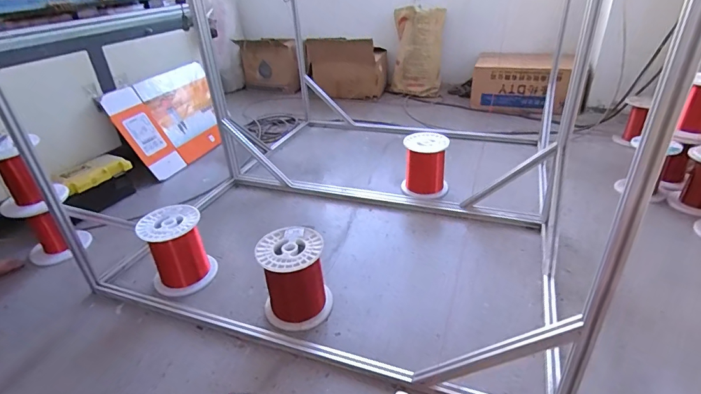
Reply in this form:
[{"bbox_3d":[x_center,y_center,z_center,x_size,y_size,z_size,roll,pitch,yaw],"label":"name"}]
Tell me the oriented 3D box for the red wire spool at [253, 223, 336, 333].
[{"bbox_3d":[-0.168,0.250,1.218,0.197,0.243,0.206,-3,32,2],"label":"red wire spool"}]

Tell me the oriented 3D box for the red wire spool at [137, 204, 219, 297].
[{"bbox_3d":[-0.595,0.179,1.376,0.196,0.236,0.211,-3,32,2],"label":"red wire spool"}]

